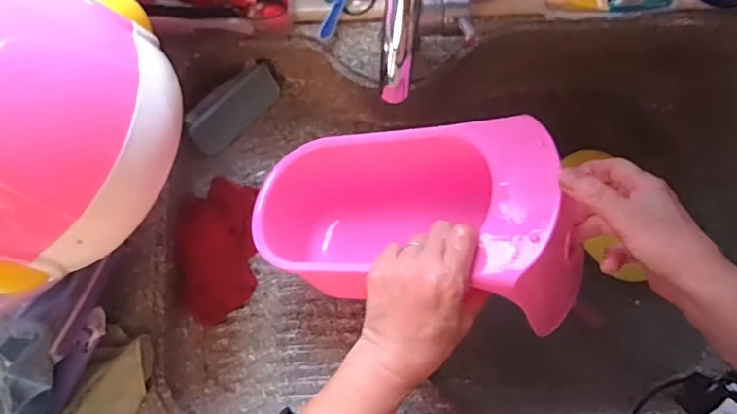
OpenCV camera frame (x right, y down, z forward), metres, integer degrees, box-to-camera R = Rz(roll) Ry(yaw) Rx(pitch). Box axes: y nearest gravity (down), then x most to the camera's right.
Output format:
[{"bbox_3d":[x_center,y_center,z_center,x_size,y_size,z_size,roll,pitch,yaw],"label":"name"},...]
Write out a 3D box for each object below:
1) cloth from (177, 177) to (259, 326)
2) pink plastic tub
[{"bbox_3d":[-0.189,0.052,0.699,0.087,0.028,0.175,-2,78,-2],"label":"cloth"},{"bbox_3d":[0.044,0.011,0.531,0.300,0.115,0.161,4,66,27],"label":"pink plastic tub"}]

